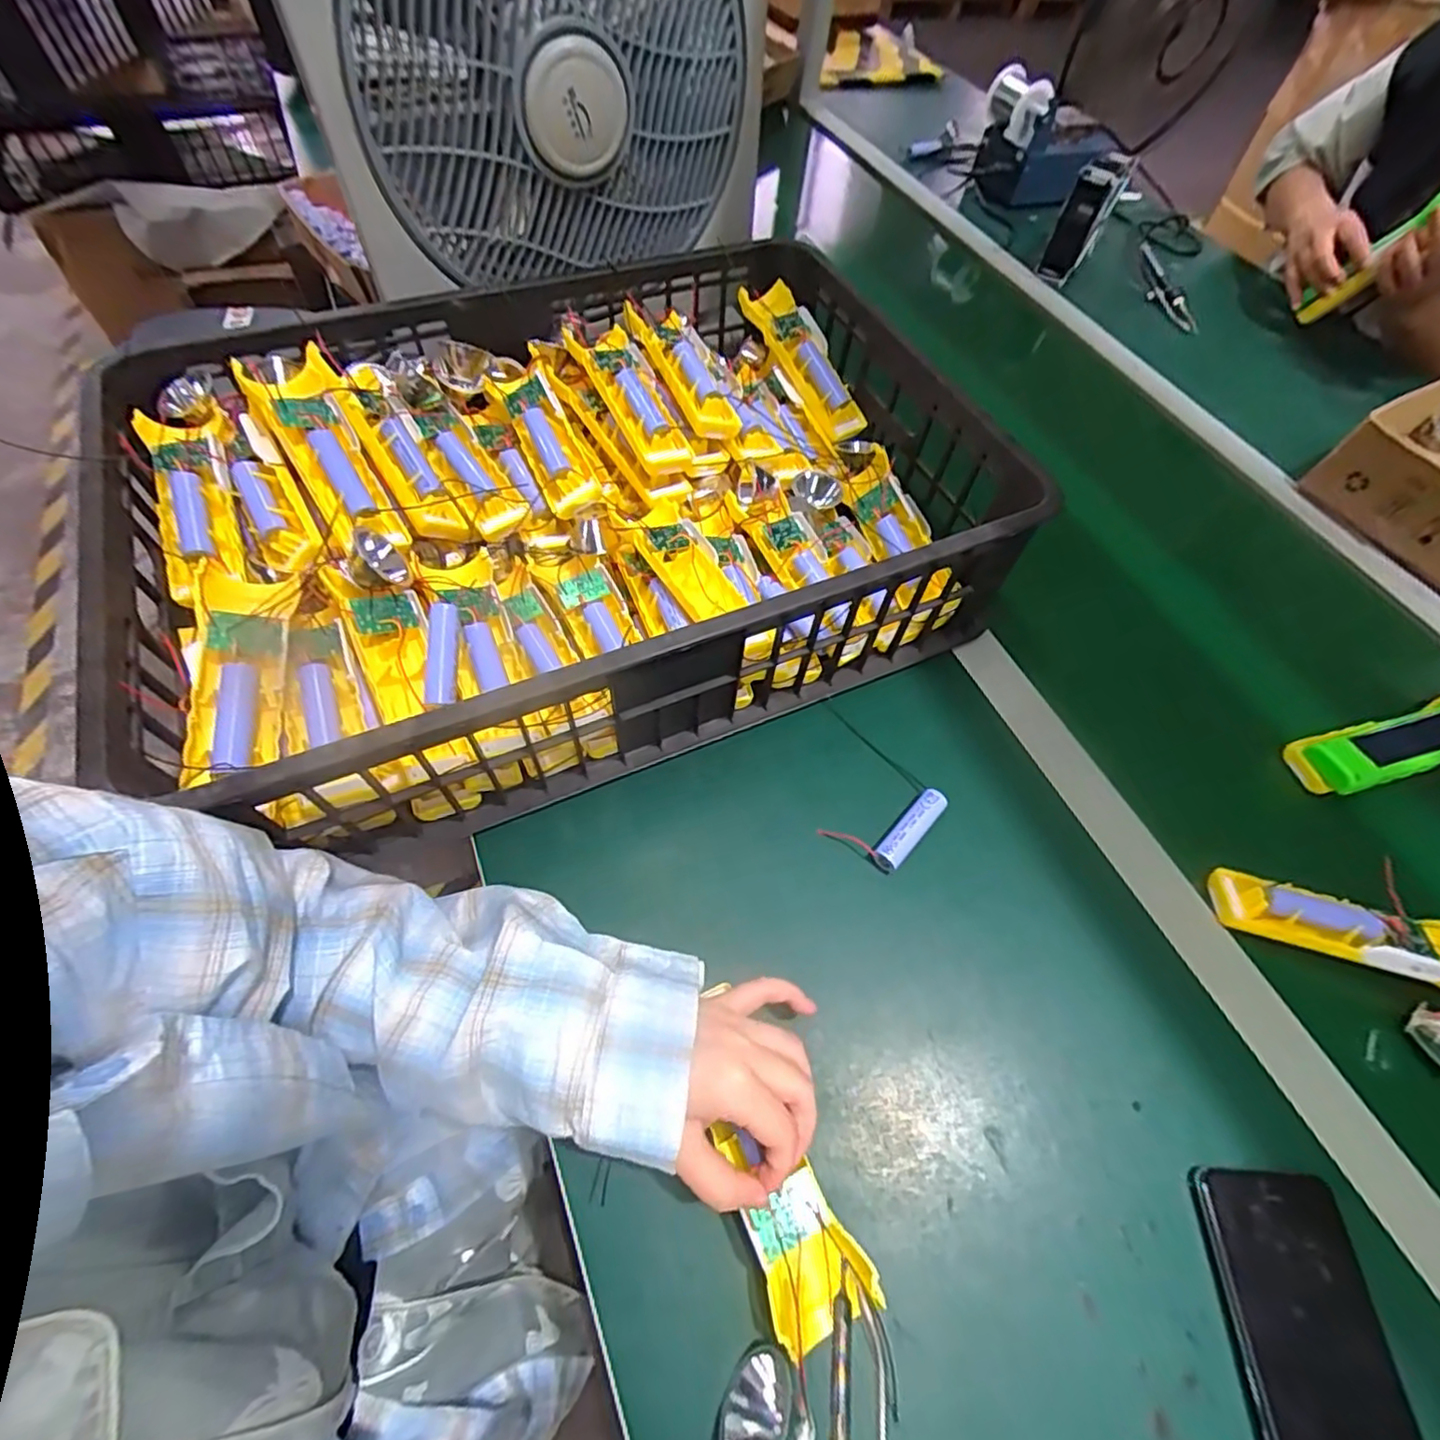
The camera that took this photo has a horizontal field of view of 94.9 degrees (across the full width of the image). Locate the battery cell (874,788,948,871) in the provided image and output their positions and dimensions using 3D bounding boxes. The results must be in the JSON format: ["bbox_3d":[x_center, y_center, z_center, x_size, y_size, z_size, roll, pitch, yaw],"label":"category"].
[{"bbox_3d":[0.131,0.074,0.452,0.017,0.014,0.066,40,64,18],"label":"battery cell"}]

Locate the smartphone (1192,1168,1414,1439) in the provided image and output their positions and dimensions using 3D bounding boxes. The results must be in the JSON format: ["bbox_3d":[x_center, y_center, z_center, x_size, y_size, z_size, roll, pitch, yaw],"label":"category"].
[{"bbox_3d":[0.289,0.316,0.319,0.069,0.014,0.161,3,59,-2],"label":"smartphone"}]

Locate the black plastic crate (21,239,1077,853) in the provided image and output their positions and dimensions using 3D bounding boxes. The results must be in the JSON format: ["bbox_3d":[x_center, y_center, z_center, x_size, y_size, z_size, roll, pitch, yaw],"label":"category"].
[{"bbox_3d":[-0.107,-0.171,0.509,0.576,0.130,0.399,-21,63,-16],"label":"black plastic crate"}]

